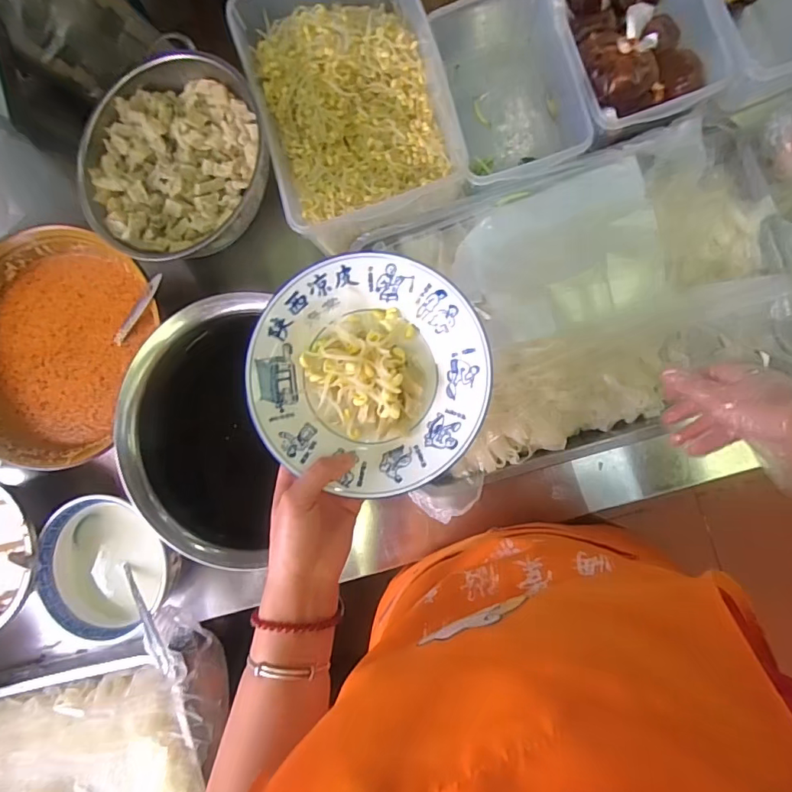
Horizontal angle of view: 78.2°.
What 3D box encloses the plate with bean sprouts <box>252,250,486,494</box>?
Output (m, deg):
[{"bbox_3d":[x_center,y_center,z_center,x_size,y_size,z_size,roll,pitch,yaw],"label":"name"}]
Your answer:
[{"bbox_3d":[-0.021,-0.017,0.416,0.190,0.048,0.190,7,89,7],"label":"plate with bean sprouts"}]

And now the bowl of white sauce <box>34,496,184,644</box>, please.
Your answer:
[{"bbox_3d":[-0.369,0.226,0.630,0.175,0.068,0.162,0,88,7],"label":"bowl of white sauce"}]

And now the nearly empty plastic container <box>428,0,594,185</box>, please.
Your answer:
[{"bbox_3d":[0.141,-0.375,0.622,0.129,0.123,0.217,-17,86,6],"label":"nearly empty plastic container"}]

